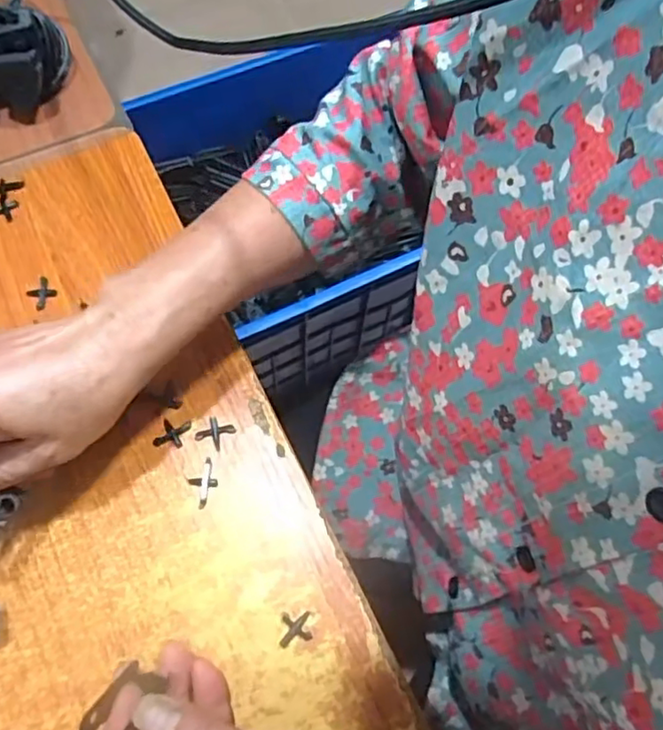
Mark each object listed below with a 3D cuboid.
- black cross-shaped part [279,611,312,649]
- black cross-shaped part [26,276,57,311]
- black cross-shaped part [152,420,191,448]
[{"bbox_3d":[-0.020,0.145,0.340,0.017,0.004,0.016,-6,67,-4],"label":"black cross-shaped part"},{"bbox_3d":[-0.195,-0.049,0.417,0.016,0.004,0.019,38,71,14],"label":"black cross-shaped part"},{"bbox_3d":[-0.098,0.042,0.381,0.018,0.004,0.020,16,67,6],"label":"black cross-shaped part"}]

